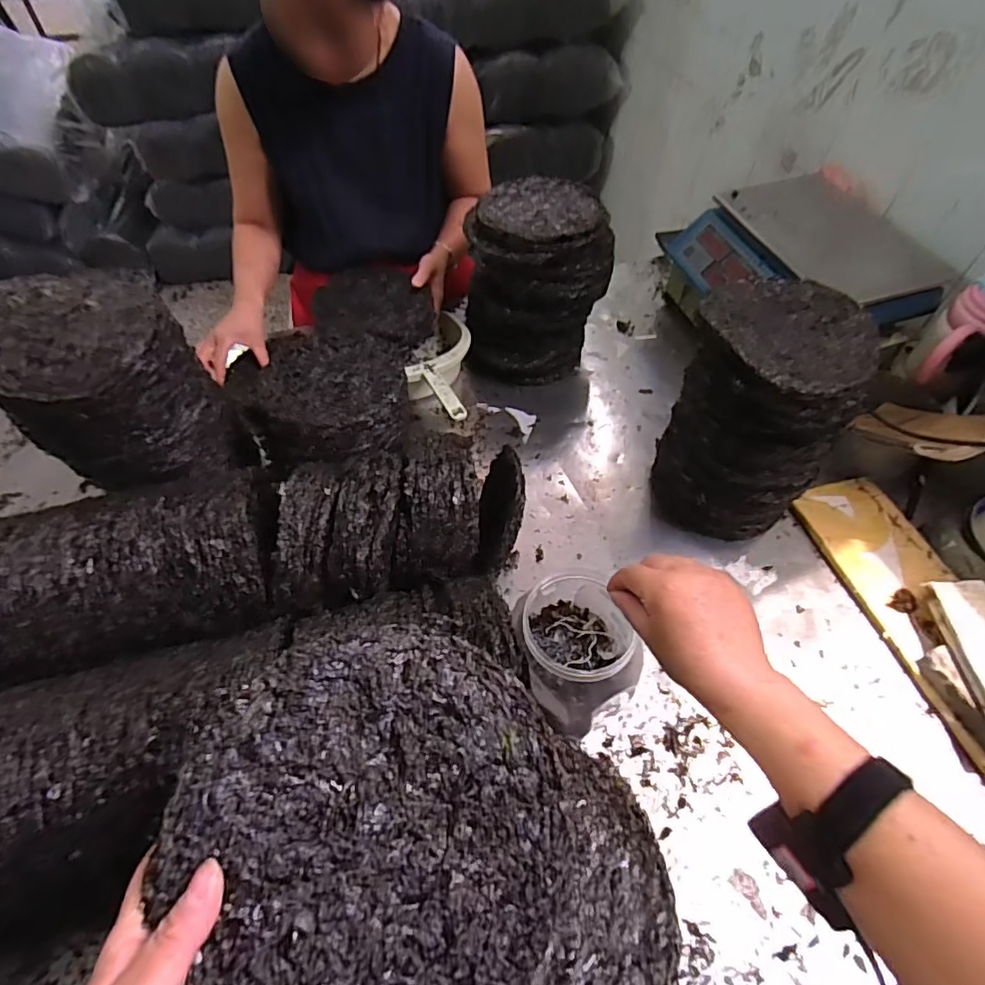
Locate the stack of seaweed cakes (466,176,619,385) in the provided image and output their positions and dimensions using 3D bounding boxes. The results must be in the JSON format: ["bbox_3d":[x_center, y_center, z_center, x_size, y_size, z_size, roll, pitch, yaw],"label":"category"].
[{"bbox_3d":[0.076,-0.350,0.967,0.227,0.271,0.208,16,56,10],"label":"stack of seaweed cakes"}]

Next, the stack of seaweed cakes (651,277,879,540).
[{"bbox_3d":[0.345,-0.093,0.759,0.210,0.312,0.190,38,62,22],"label":"stack of seaweed cakes"}]

